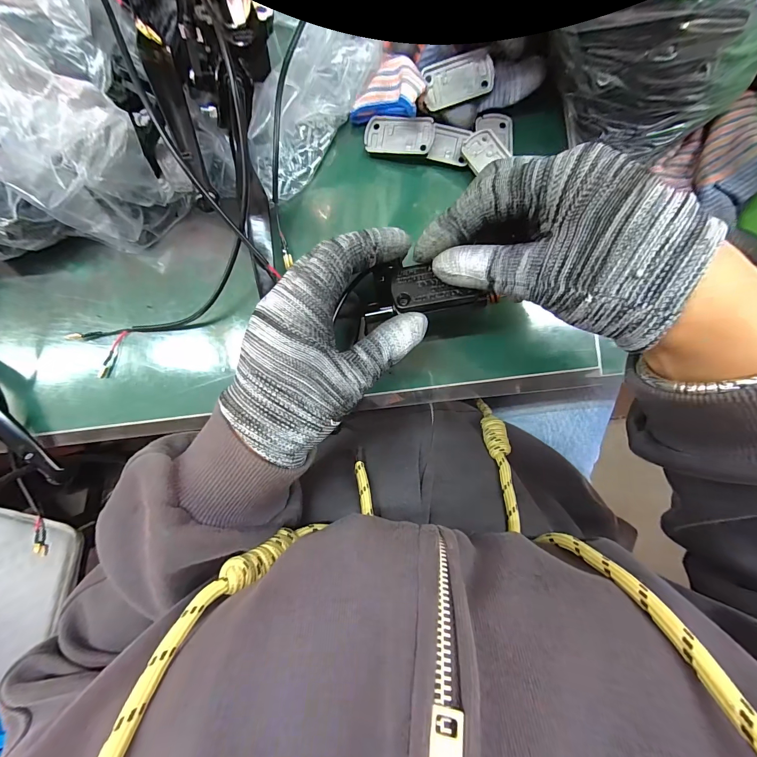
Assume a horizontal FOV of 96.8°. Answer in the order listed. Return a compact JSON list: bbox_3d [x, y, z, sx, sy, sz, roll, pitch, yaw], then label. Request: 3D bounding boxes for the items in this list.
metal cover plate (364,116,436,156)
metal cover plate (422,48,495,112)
[{"bbox_3d":[0.016,-0.182,0.250,0.050,0.009,0.026,8,90,0],"label":"metal cover plate"},{"bbox_3d":[0.057,-0.215,0.242,0.049,0.004,0.028,-14,107,6],"label":"metal cover plate"}]

